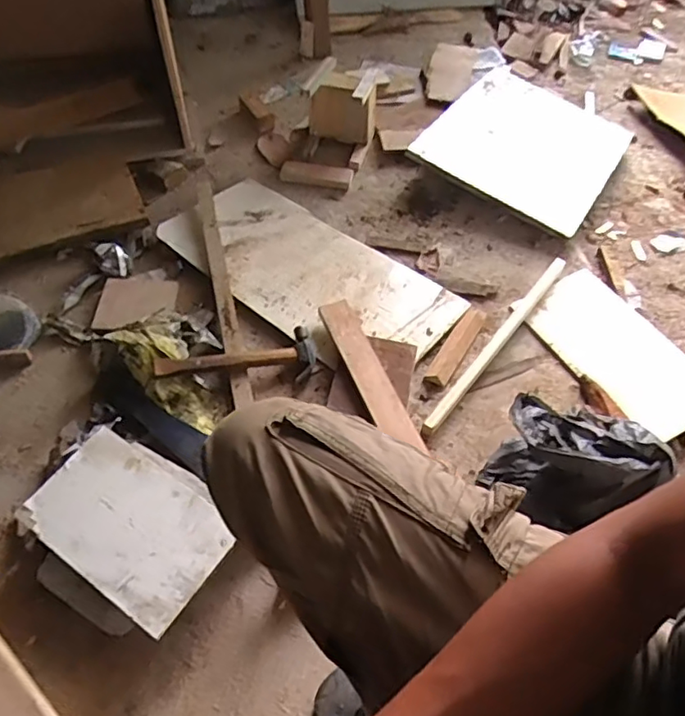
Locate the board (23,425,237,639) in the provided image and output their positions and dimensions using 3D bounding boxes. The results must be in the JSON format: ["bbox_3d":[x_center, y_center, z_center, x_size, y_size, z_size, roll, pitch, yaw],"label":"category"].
[{"bbox_3d":[-0.257,0.194,0.703,0.243,0.012,0.160,29,58,19],"label":"board"}]

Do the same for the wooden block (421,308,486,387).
[{"bbox_3d":[0.194,-0.024,0.967,0.037,0.019,0.194,26,57,17],"label":"wooden block"}]

